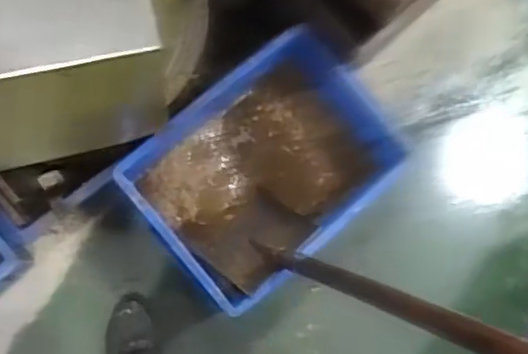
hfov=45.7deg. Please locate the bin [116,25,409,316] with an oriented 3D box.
[{"bbox_3d":[0.019,-0.046,1.273,0.487,0.177,0.361,-42,88,-11],"label":"bin"}]

